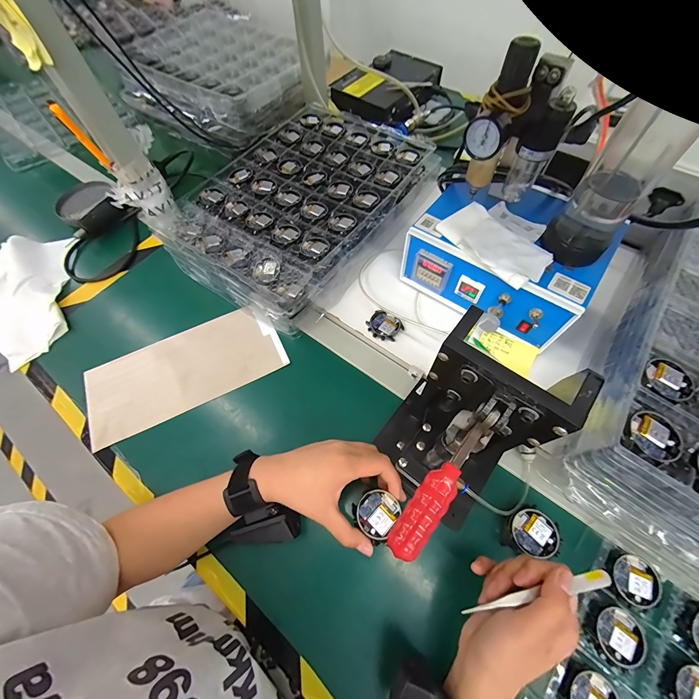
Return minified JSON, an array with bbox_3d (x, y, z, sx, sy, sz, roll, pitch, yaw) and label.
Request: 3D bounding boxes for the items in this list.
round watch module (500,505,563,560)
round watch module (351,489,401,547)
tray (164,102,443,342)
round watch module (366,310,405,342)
[{"bbox_3d":[0.192,0.195,0.328,0.055,0.008,0.048,-42,68,-16],"label":"round watch module"},{"bbox_3d":[0.027,0.166,0.316,0.041,0.006,0.043,39,72,20],"label":"round watch module"},{"bbox_3d":[-0.080,-0.266,0.564,0.314,0.065,0.449,33,70,18],"label":"tray"},{"bbox_3d":[0.052,-0.034,0.469,0.048,0.011,0.043,33,70,18],"label":"round watch module"}]

